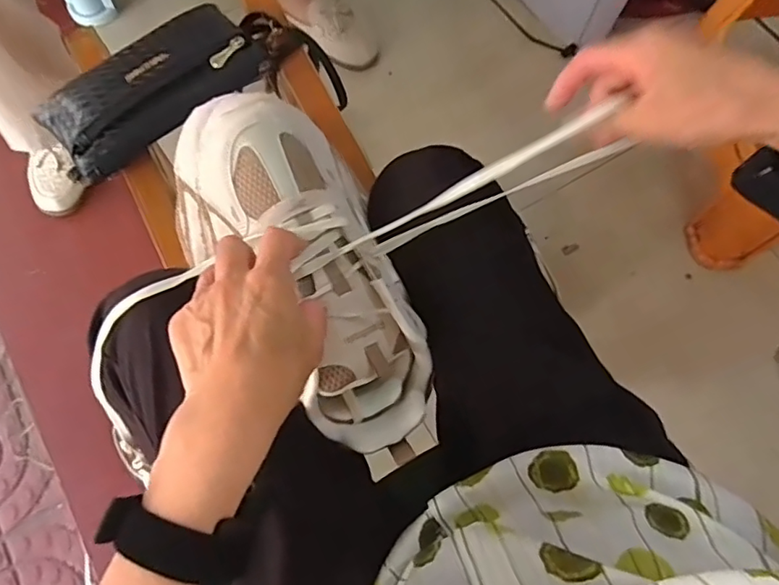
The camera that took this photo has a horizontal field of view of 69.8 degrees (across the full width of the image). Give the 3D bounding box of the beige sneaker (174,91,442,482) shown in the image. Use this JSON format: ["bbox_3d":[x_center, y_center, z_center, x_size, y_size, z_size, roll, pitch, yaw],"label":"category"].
[{"bbox_3d":[-0.066,-0.014,0.434,0.137,0.109,0.313,-31,87,-7],"label":"beige sneaker"}]

